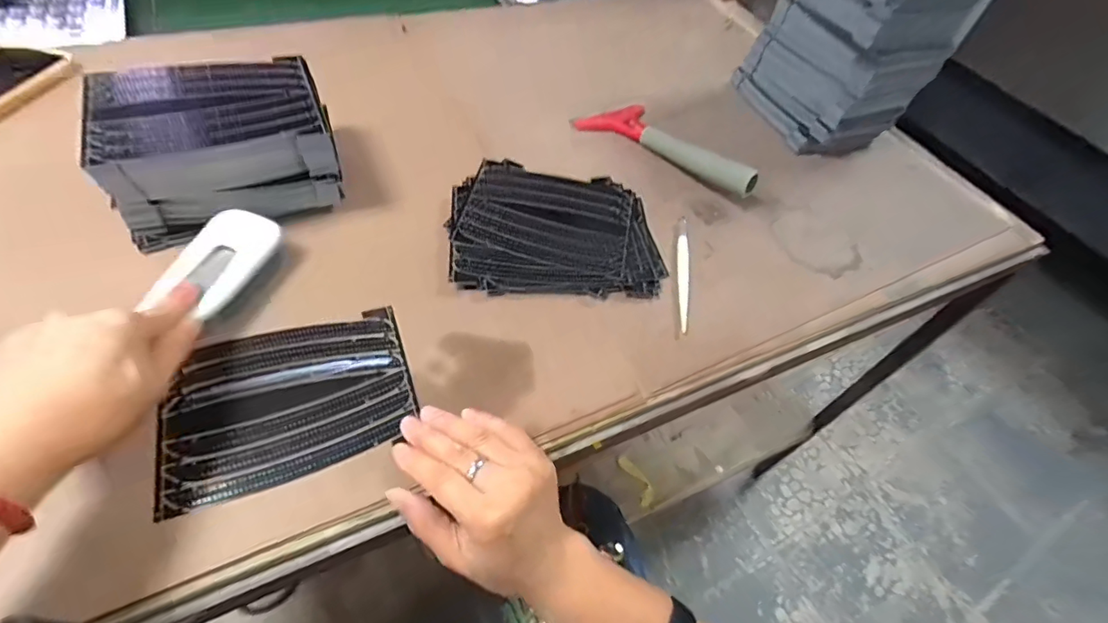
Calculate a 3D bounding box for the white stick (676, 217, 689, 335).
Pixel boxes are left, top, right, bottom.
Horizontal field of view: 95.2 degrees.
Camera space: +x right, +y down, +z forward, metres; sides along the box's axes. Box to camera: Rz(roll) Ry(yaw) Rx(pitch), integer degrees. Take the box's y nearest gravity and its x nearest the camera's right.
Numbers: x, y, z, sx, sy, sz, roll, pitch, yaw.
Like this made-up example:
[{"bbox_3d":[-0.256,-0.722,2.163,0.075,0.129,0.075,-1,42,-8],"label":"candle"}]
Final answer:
[{"bbox_3d":[0.120,-0.040,0.475,0.011,0.009,0.145,11,53,1],"label":"white stick"}]

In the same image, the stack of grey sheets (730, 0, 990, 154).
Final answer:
[{"bbox_3d":[0.355,-0.338,0.581,0.152,0.236,0.183,-17,57,-19],"label":"stack of grey sheets"}]

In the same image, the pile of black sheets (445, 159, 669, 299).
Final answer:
[{"bbox_3d":[0.002,-0.085,0.484,0.191,0.019,0.164,1,53,-7],"label":"pile of black sheets"}]

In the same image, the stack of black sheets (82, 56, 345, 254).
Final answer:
[{"bbox_3d":[-0.277,-0.134,0.426,0.167,0.094,0.116,-21,59,-21],"label":"stack of black sheets"}]

